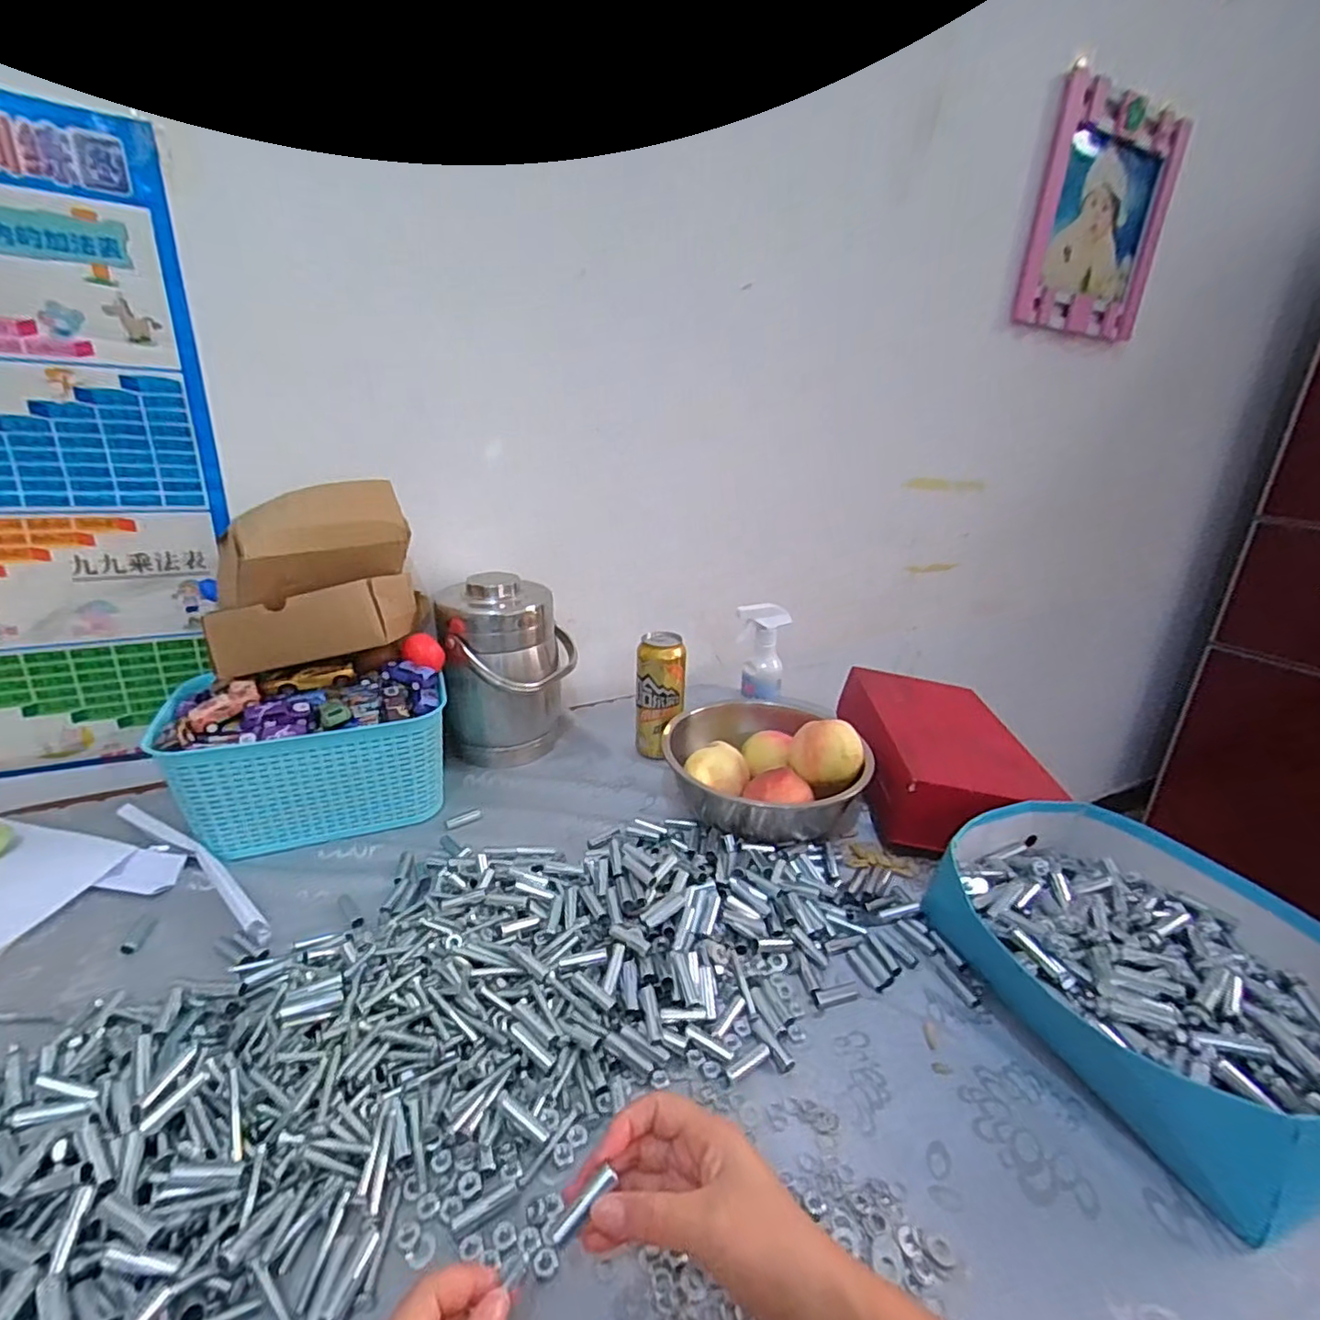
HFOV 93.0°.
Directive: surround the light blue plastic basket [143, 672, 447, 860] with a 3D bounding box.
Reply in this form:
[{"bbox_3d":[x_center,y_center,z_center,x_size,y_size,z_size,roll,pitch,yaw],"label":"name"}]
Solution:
[{"bbox_3d":[-0.384,0.111,0.707,0.271,0.139,0.149,-6,23,-18],"label":"light blue plastic basket"}]

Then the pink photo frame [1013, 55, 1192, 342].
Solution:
[{"bbox_3d":[0.796,-0.796,1.133,0.351,0.360,0.034,-6,24,-24],"label":"pink photo frame"}]

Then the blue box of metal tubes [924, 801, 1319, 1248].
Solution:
[{"bbox_3d":[0.390,0.248,0.513,0.263,0.089,0.299,-10,25,-28],"label":"blue box of metal tubes"}]

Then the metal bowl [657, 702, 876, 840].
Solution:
[{"bbox_3d":[0.124,0.131,0.743,0.207,0.114,0.207,2,22,-1],"label":"metal bowl"}]

